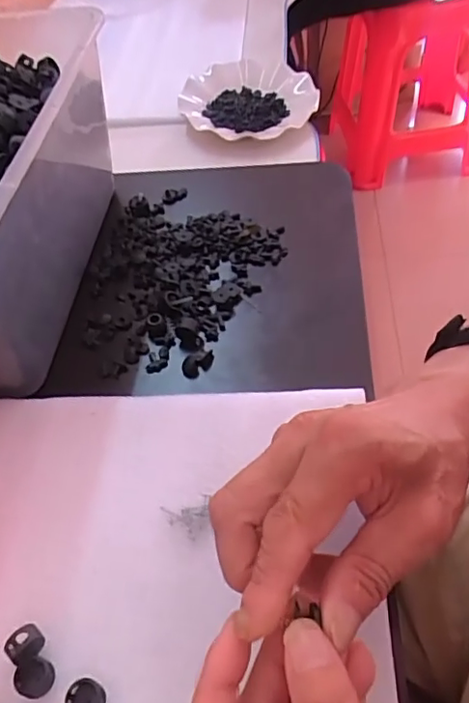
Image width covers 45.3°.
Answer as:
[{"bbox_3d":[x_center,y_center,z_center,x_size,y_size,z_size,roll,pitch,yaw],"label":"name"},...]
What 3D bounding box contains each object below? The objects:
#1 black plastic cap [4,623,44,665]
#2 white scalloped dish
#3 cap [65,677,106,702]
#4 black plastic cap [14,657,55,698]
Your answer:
[{"bbox_3d":[-0.102,0.143,0.275,0.018,0.011,0.013,-35,56,-19],"label":"black plastic cap"},{"bbox_3d":[0.020,-0.350,0.766,0.178,0.037,0.178,-3,52,4],"label":"white scalloped dish"},{"bbox_3d":[-0.069,0.162,0.262,0.017,0.007,0.017,-3,52,4],"label":"cap"},{"bbox_3d":[-0.096,0.156,0.269,0.017,0.005,0.016,-3,52,4],"label":"black plastic cap"}]

